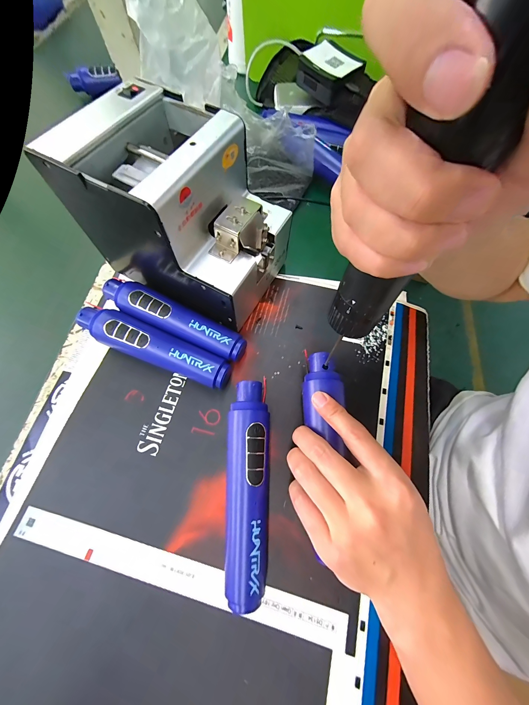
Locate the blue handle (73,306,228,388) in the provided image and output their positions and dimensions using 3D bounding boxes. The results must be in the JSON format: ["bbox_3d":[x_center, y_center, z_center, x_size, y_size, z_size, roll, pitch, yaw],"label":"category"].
[{"bbox_3d":[-0.118,-0.007,0.275,0.175,0.037,0.037,20,69,8],"label":"blue handle"}]

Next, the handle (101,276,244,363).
[{"bbox_3d":[-0.103,-0.037,0.287,0.175,0.039,0.035,26,70,10],"label":"handle"}]

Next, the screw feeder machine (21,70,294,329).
[{"bbox_3d":[-0.073,-0.137,0.264,0.170,0.149,0.129,24,70,10],"label":"screw feeder machine"}]

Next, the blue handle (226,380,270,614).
[{"bbox_3d":[-0.014,0.113,0.230,0.035,0.039,0.169,1,68,0],"label":"blue handle"}]

